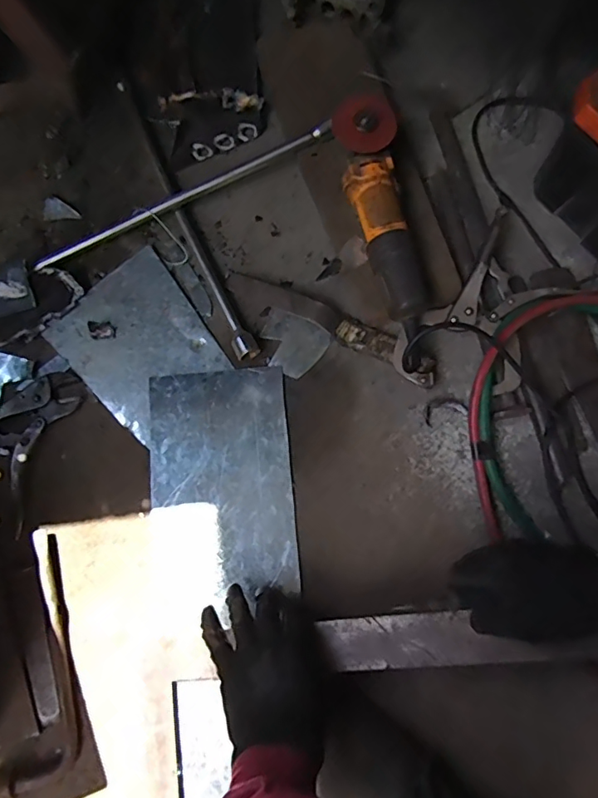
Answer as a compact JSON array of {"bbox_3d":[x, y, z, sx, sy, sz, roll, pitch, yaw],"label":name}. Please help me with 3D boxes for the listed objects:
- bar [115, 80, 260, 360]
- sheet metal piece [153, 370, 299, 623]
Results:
[{"bbox_3d":[-0.168,-0.264,0.739,0.029,0.026,0.470,-25,77,-5],"label":"bar"},{"bbox_3d":[-0.098,0.107,0.666,0.175,0.007,0.294,-6,76,-1],"label":"sheet metal piece"}]

